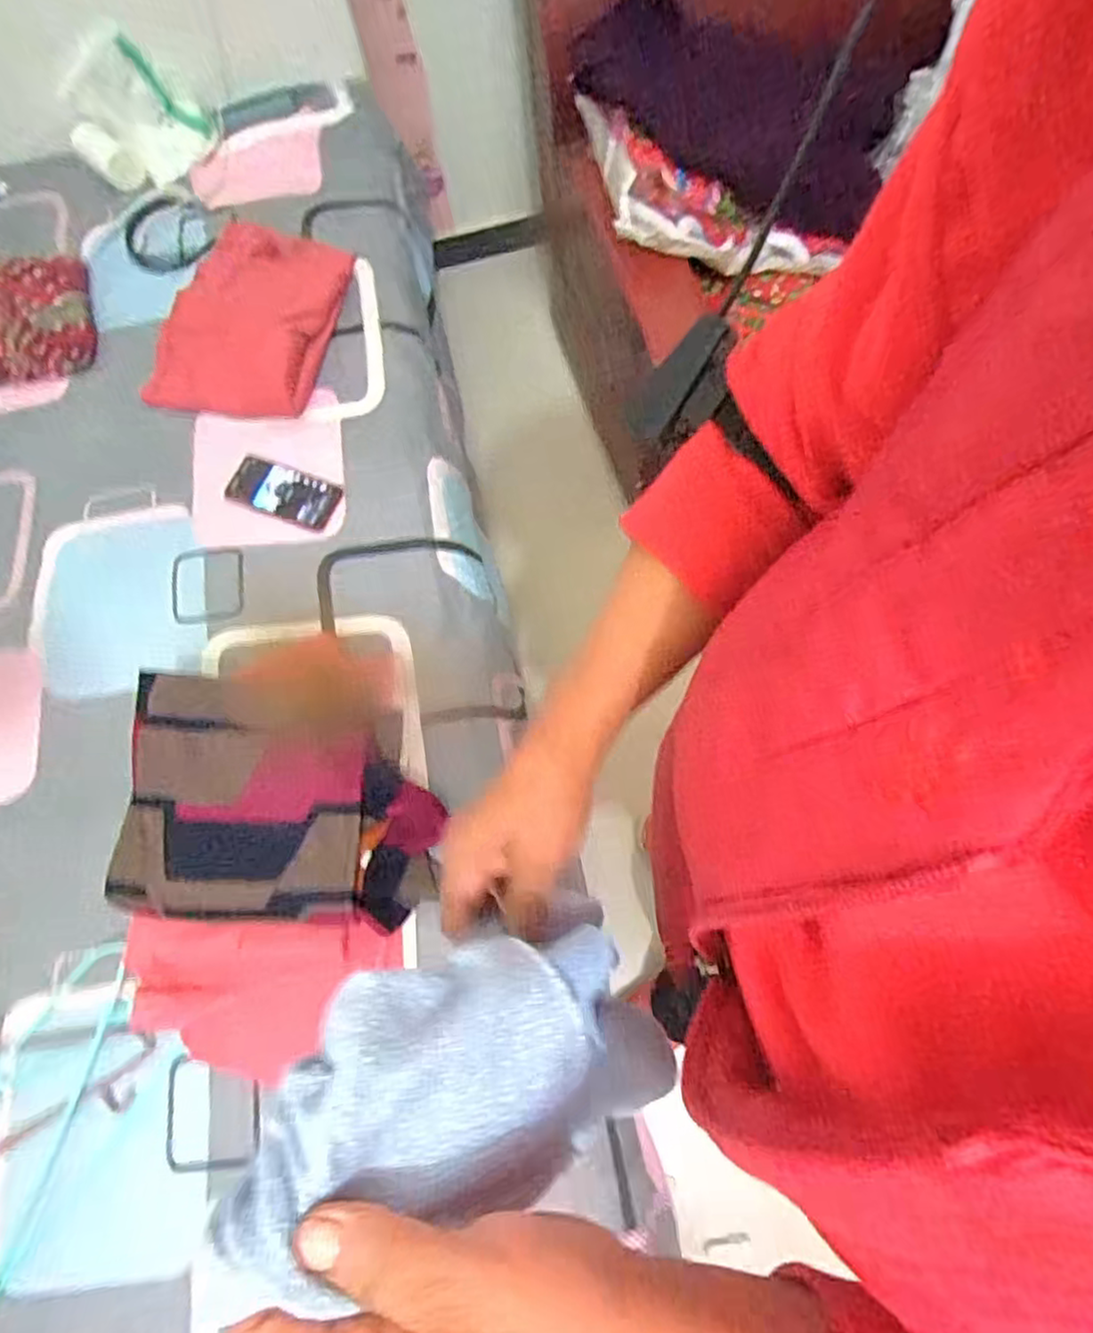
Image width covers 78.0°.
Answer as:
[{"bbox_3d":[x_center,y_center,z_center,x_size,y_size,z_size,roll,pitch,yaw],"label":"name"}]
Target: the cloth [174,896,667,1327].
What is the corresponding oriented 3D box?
[{"bbox_3d":[-0.032,0.149,0.247,0.173,0.027,0.084,-10,65,-37],"label":"cloth"}]

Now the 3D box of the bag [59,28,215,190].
[{"bbox_3d":[-0.718,-0.952,1.162,0.223,0.245,0.126,-24,72,-4],"label":"bag"}]

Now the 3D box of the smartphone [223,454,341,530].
[{"bbox_3d":[-0.376,-0.251,0.973,0.162,0.012,0.074,19,83,7],"label":"smartphone"}]

